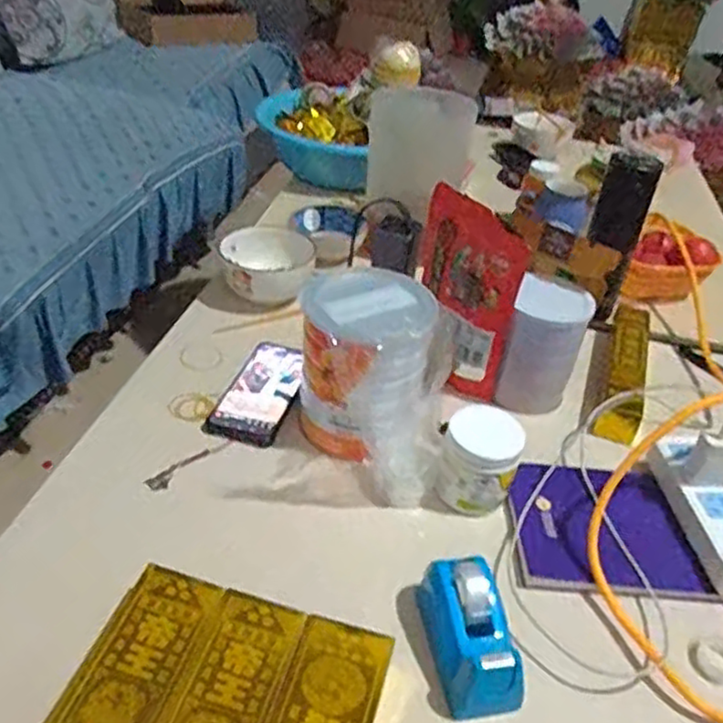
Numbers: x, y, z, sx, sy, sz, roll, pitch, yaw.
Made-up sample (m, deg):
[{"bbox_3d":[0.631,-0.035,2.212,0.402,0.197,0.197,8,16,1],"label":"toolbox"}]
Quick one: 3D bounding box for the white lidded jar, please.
[{"bbox_3d":[0.111,0.093,0.656,0.069,0.070,0.073,4,37,-3],"label":"white lidded jar"}]

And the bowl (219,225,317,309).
[{"bbox_3d":[-0.123,-0.128,0.912,0.119,0.056,0.119,4,37,-3],"label":"bowl"}]

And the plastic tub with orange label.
[{"bbox_3d":[0.002,0.008,0.697,0.125,0.157,0.119,11,37,7],"label":"plastic tub with orange label"}]

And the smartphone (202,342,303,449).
[{"bbox_3d":[-0.110,0.031,0.782,0.077,0.013,0.166,13,37,10],"label":"smartphone"}]

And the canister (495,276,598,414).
[{"bbox_3d":[0.208,-0.018,0.785,0.081,0.138,0.089,16,38,14],"label":"canister"}]

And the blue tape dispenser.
[{"bbox_3d":[0.081,0.209,0.534,0.061,0.060,0.106,-4,38,-13],"label":"blue tape dispenser"}]

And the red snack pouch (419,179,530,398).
[{"bbox_3d":[0.109,-0.074,0.778,0.040,0.207,0.144,-19,43,-29],"label":"red snack pouch"}]

